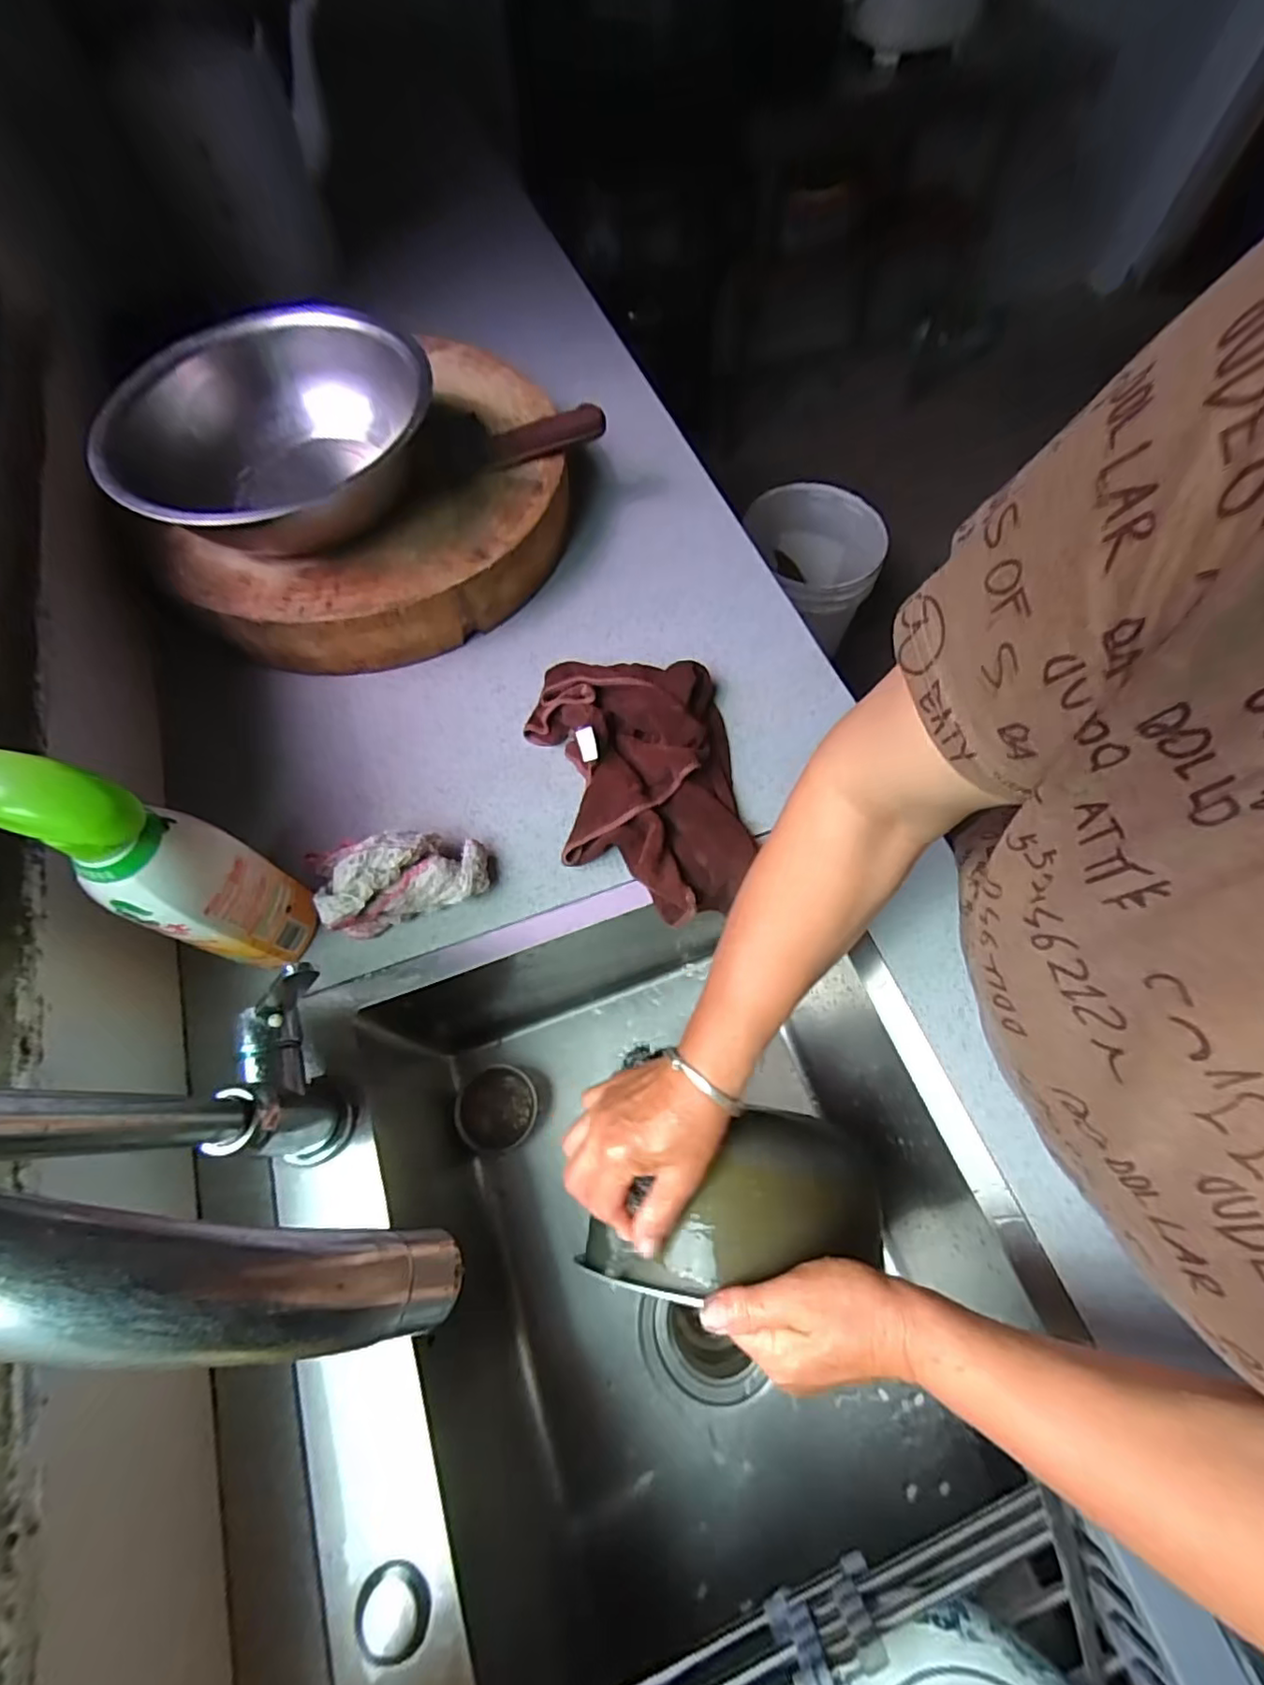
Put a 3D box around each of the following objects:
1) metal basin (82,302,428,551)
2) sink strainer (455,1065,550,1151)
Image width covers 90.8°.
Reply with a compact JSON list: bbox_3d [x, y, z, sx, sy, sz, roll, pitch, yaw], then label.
[{"bbox_3d":[-0.306,-0.346,0.549,0.257,0.088,0.257,0,66,1],"label":"metal basin"},{"bbox_3d":[-0.127,0.259,0.616,0.071,0.040,0.084,39,71,16],"label":"sink strainer"}]

